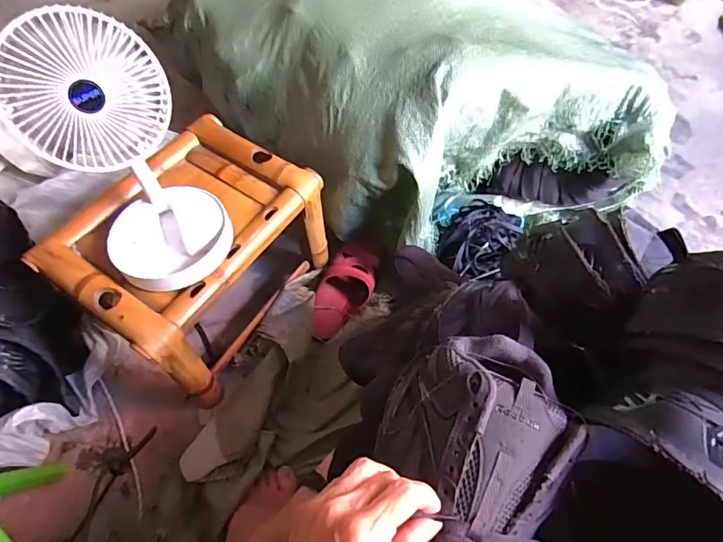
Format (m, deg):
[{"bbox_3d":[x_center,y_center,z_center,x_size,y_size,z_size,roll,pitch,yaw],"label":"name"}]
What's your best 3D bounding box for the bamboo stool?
[{"bbox_3d":[-0.271,-0.033,0.768,0.290,0.203,0.358,31,62,16],"label":"bamboo stool"}]

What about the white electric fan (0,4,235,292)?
[{"bbox_3d":[-0.276,-0.125,0.556,0.157,0.293,0.140,-36,66,-22],"label":"white electric fan"}]

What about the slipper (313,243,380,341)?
[{"bbox_3d":[-0.031,0.037,0.868,0.094,0.059,0.196,26,79,13],"label":"slipper"}]

